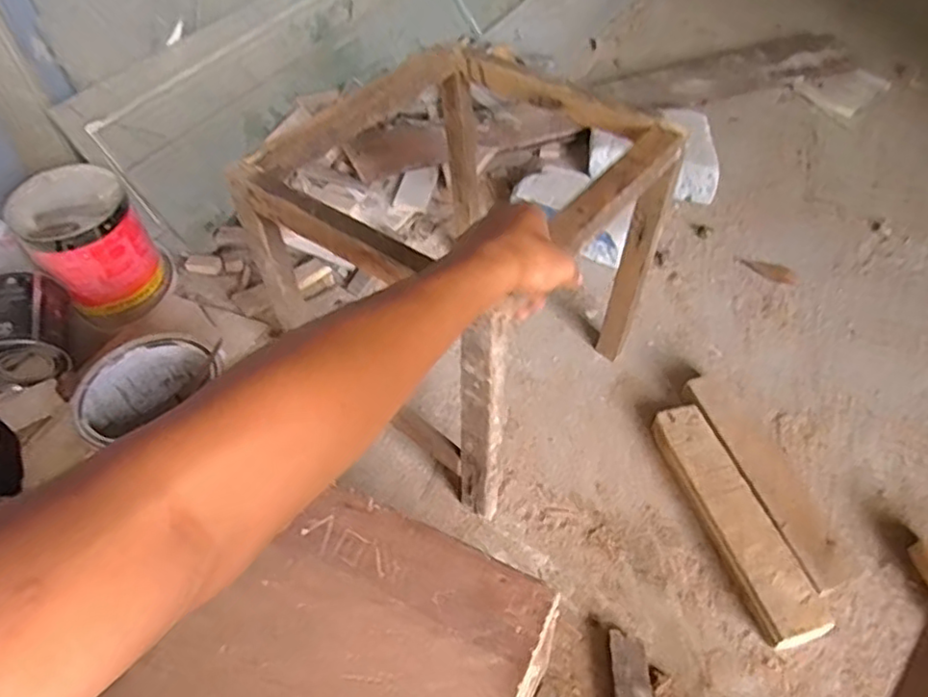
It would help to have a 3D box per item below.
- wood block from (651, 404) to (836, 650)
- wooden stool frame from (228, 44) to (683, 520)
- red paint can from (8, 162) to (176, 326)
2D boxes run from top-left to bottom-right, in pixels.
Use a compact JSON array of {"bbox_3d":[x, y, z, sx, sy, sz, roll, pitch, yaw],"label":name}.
[{"bbox_3d":[0.285,0.179,0.685,0.061,0.034,0.260,-16,51,-9],"label":"wood block"},{"bbox_3d":[0.009,-0.079,0.713,0.299,0.343,0.316,31,59,27],"label":"wooden stool frame"},{"bbox_3d":[-0.542,-0.151,0.943,0.141,0.176,0.149,-2,50,3],"label":"red paint can"}]

